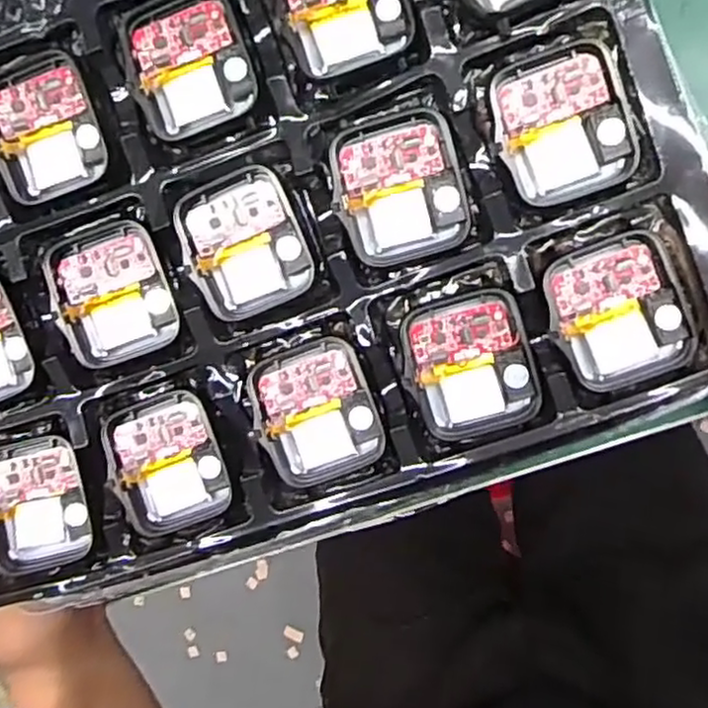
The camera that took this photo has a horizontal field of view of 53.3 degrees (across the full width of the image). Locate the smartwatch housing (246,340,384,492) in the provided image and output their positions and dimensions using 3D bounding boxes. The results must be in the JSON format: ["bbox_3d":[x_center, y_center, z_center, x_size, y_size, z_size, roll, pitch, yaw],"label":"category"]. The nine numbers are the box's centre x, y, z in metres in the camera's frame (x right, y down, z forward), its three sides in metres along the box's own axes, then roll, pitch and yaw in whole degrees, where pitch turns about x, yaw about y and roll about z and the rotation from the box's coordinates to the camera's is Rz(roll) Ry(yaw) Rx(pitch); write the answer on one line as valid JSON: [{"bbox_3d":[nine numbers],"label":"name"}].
[{"bbox_3d":[-0.011,0.019,0.224,0.036,0.011,0.044,-16,88,8],"label":"smartwatch housing"}]

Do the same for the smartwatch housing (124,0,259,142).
[{"bbox_3d":[-0.051,-0.091,0.220,0.037,0.007,0.042,-18,88,8],"label":"smartwatch housing"}]

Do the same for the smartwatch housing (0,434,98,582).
[{"bbox_3d":[-0.105,0.050,0.236,0.036,0.015,0.043,-24,87,8],"label":"smartwatch housing"}]

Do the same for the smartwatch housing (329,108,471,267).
[{"bbox_3d":[0.014,-0.050,0.212,0.037,0.007,0.043,-13,89,8],"label":"smartwatch housing"}]

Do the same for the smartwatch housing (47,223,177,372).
[{"bbox_3d":[-0.077,-0.020,0.227,0.035,0.009,0.043,-17,88,8],"label":"smartwatch housing"}]

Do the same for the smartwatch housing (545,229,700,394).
[{"bbox_3d":[0.078,-0.012,0.210,0.036,0.005,0.041,-21,88,8],"label":"smartwatch housing"}]

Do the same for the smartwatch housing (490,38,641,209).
[{"bbox_3d":[0.061,-0.067,0.206,0.036,0.007,0.043,-18,88,8],"label":"smartwatch housing"}]

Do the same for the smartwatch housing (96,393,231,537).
[{"bbox_3d":[-0.060,0.036,0.227,0.035,0.006,0.043,-17,88,8],"label":"smartwatch housing"}]

